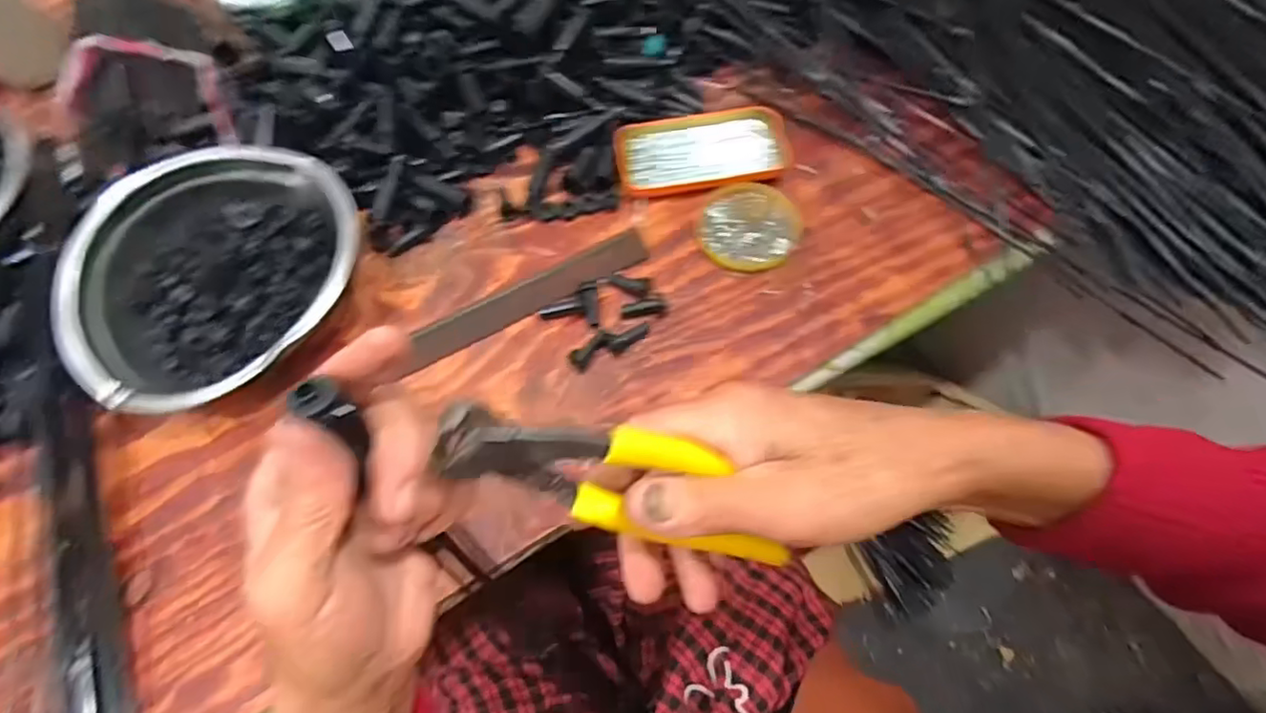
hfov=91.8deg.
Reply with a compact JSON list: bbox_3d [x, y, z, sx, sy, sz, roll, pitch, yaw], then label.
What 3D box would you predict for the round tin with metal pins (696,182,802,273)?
[{"bbox_3d":[0.098,-0.110,0.519,0.084,0.015,0.077,0,62,4],"label":"round tin with metal pins"}]

